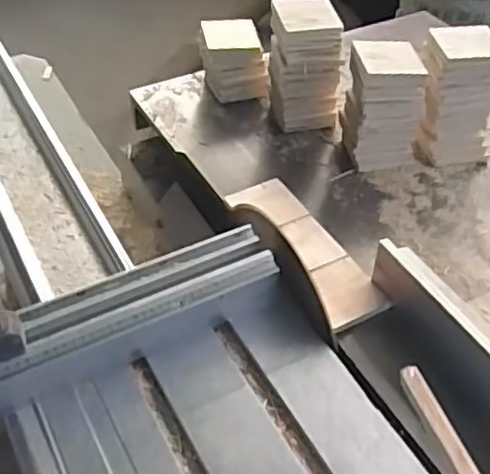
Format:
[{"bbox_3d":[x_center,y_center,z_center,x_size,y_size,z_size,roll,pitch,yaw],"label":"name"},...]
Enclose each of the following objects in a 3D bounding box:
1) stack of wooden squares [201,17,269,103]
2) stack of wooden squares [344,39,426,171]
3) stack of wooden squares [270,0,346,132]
[{"bbox_3d":[-0.018,-0.298,1.141,0.108,0.110,0.099,-2,45,-3],"label":"stack of wooden squares"},{"bbox_3d":[0.207,-0.196,0.992,0.103,0.158,0.115,-8,46,-9],"label":"stack of wooden squares"},{"bbox_3d":[0.096,-0.268,1.058,0.106,0.177,0.098,-6,45,-7],"label":"stack of wooden squares"}]

